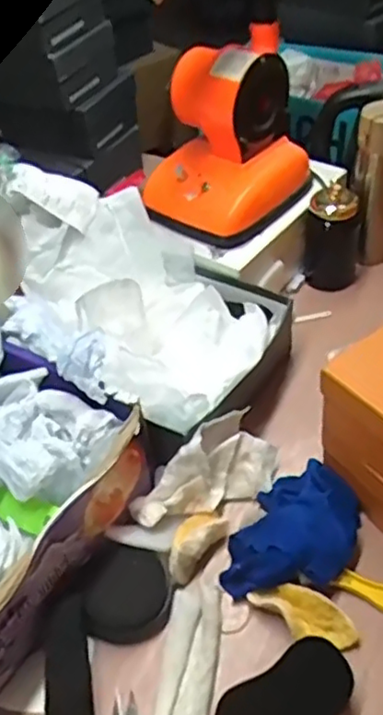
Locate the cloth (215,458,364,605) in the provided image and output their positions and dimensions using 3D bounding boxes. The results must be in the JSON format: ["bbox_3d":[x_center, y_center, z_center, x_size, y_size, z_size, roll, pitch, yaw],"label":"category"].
[{"bbox_3d":[0.115,0.178,0.686,0.112,0.051,0.168,20,51,24],"label":"cloth"}]

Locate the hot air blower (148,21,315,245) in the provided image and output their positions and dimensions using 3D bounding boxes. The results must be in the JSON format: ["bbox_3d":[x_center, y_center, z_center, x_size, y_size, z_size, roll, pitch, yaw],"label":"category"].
[{"bbox_3d":[0.045,-0.298,0.909,0.169,0.225,0.206,29,55,30],"label":"hot air blower"}]

